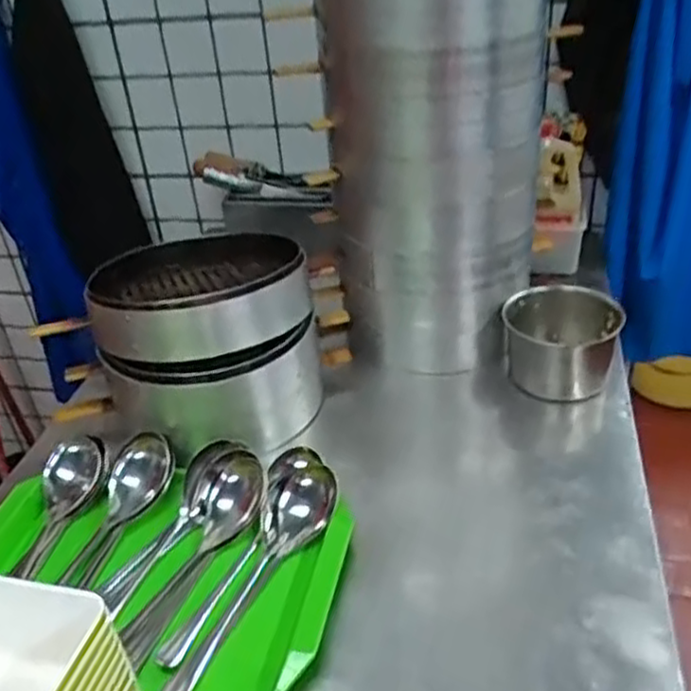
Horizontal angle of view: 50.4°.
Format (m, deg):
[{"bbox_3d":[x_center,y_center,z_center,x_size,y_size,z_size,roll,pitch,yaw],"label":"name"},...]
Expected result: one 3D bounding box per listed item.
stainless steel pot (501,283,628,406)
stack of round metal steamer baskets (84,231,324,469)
[{"bbox_3d":[0.293,0.002,1.008,0.144,0.118,0.136,-4,33,3],"label":"stainless steel pot"},{"bbox_3d":[-0.183,-0.011,0.981,0.267,0.217,0.258,-14,34,-11],"label":"stack of round metal steamer baskets"}]

